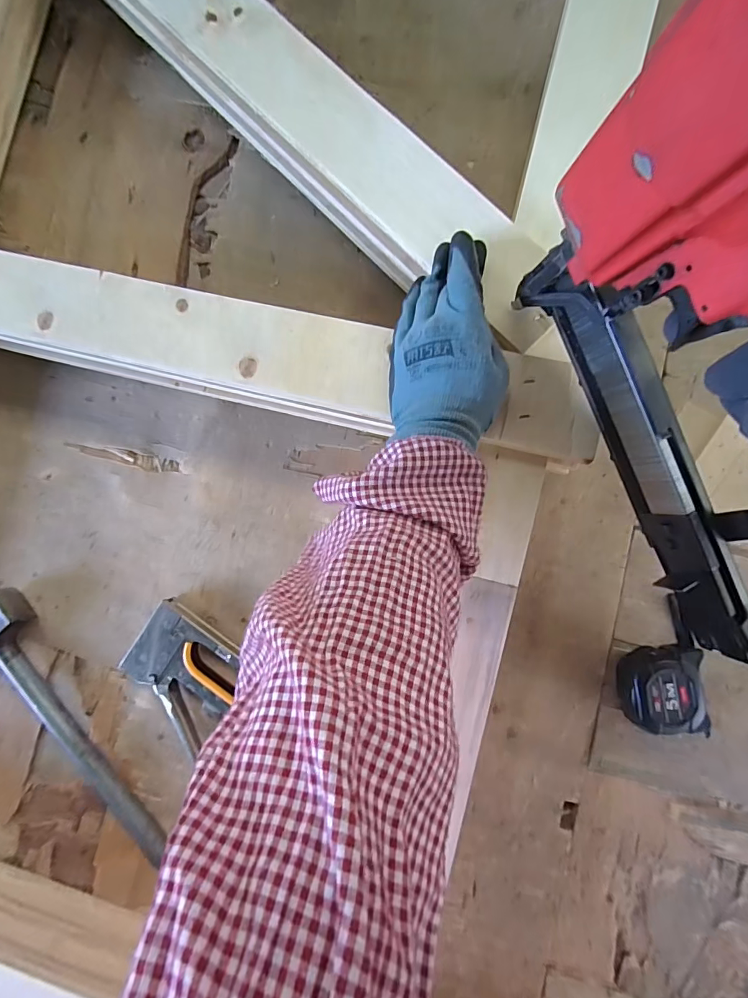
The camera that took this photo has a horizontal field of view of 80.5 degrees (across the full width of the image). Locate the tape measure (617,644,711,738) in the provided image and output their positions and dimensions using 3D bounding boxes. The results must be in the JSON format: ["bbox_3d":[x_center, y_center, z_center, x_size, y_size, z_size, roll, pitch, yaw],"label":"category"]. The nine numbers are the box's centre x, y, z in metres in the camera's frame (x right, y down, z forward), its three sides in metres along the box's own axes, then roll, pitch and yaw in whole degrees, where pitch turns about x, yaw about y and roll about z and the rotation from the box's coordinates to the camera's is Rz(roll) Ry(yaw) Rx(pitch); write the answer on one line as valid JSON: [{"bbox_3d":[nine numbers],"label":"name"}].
[{"bbox_3d":[0.251,0.166,0.386,0.070,0.037,0.073,1,87,6],"label":"tape measure"}]

